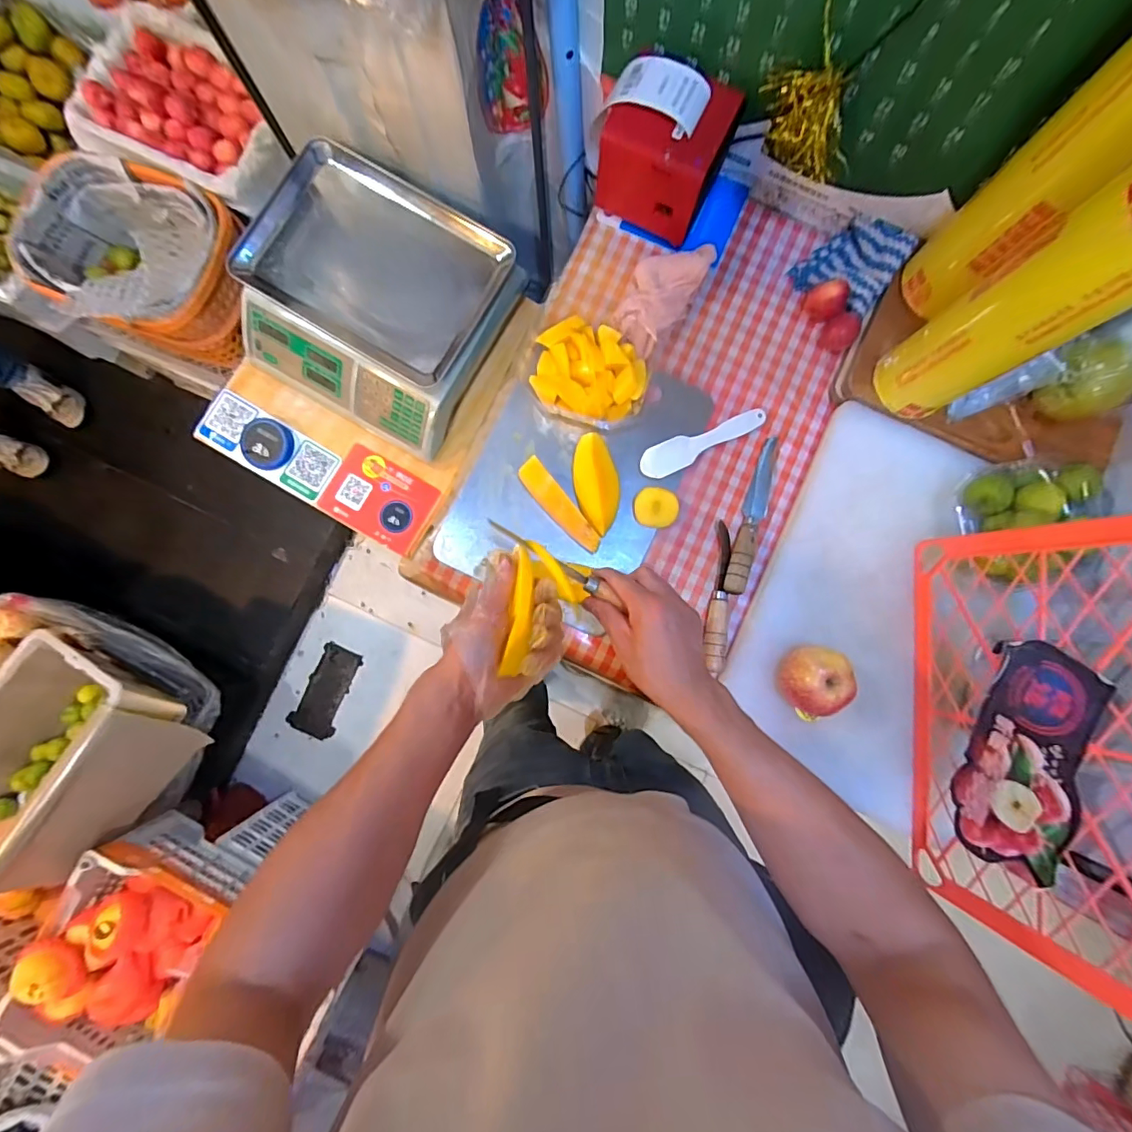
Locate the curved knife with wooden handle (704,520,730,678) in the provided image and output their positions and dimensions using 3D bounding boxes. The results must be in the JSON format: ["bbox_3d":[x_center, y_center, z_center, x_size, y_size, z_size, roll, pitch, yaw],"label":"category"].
[{"bbox_3d":[0.181,0.035,0.593,0.027,0.025,0.175,4,86,0],"label":"curved knife with wooden handle"}]

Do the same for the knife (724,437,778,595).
[{"bbox_3d":[0.229,-0.063,0.604,0.028,0.035,0.201,19,86,1],"label":"knife"}]

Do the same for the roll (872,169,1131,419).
[{"bbox_3d":[0.415,-0.235,0.412,0.096,0.346,0.088,-30,86,-2],"label":"roll"}]

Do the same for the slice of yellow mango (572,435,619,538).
[{"bbox_3d":[0.037,-0.096,0.592,0.052,0.028,0.113,-5,86,0],"label":"slice of yellow mango"}]

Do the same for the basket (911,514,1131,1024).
[{"bbox_3d":[0.445,0.151,0.446,0.060,0.261,0.378,7,83,-14],"label":"basket"}]

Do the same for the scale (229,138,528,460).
[{"bbox_3d":[-0.288,-0.395,0.739,0.361,0.124,0.325,28,86,2],"label":"scale"}]

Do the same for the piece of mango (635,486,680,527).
[{"bbox_3d":[0.110,-0.071,0.607,0.052,0.011,0.046,-6,86,-1],"label":"piece of mango"}]

